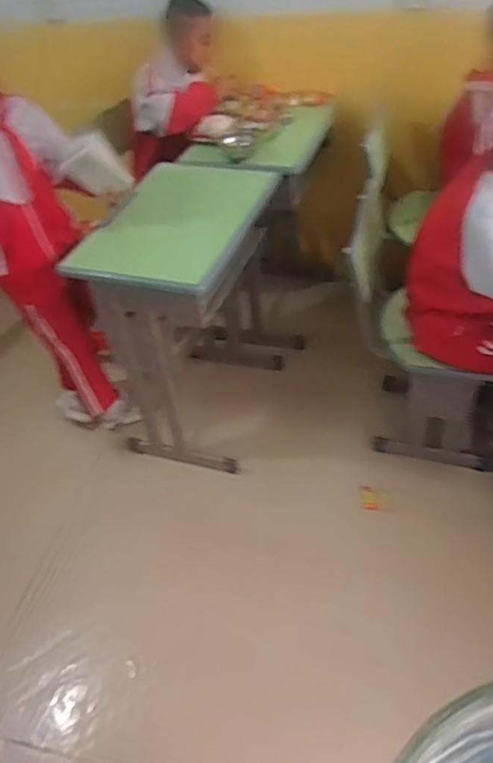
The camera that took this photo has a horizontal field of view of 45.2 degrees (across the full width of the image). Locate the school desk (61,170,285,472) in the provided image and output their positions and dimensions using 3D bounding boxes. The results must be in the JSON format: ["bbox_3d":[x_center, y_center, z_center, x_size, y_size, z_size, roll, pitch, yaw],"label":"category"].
[{"bbox_3d":[-0.145,-0.185,1.817,0.392,0.706,0.570,10,47,17],"label":"school desk"}]

